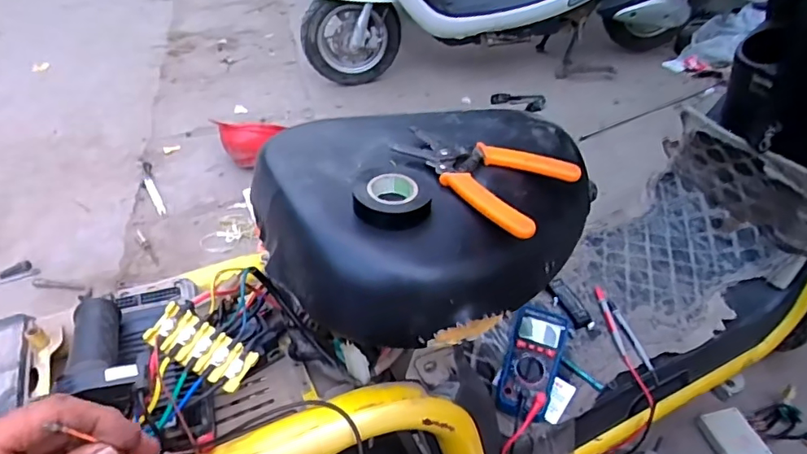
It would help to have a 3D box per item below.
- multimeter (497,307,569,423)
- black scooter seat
[{"bbox_3d":[0.157,0.162,0.644,0.061,0.029,0.140,16,58,16],"label":"multimeter"},{"bbox_3d":[0.030,-0.025,0.468,0.302,0.078,0.236,-15,42,-14],"label":"black scooter seat"}]

